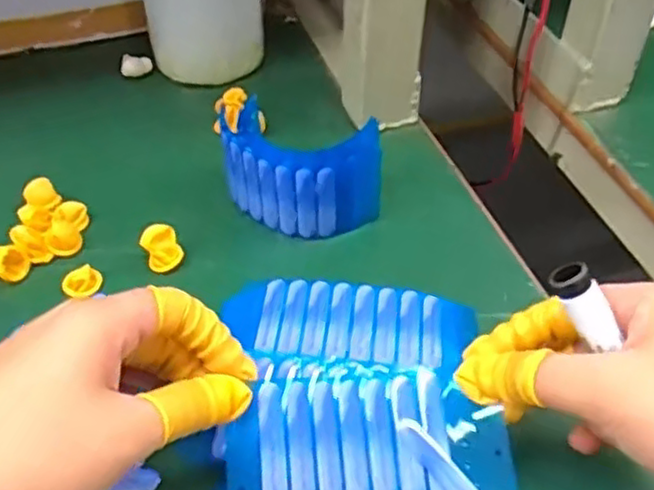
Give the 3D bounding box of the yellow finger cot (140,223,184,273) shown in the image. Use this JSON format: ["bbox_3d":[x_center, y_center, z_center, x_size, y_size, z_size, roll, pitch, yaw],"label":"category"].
[{"bbox_3d":[-0.093,0.001,0.394,0.019,0.021,0.017,-26,51,-24],"label":"yellow finger cot"}]

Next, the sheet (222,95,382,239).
[{"bbox_3d":[-0.016,-0.043,0.414,0.095,0.059,0.056,13,47,13],"label":"sheet"}]

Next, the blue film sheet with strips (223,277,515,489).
[{"bbox_3d":[0.014,0.057,0.320,0.118,0.031,0.130,0,45,0],"label":"blue film sheet with strips"}]

